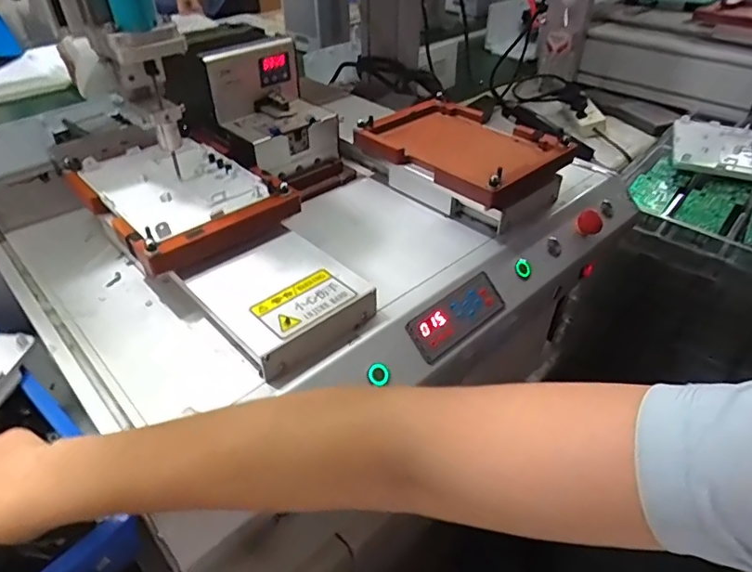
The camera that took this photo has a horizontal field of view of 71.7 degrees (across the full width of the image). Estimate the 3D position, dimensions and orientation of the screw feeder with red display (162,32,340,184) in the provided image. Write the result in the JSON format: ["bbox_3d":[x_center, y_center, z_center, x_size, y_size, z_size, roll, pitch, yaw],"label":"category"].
[{"bbox_3d":[-0.144,-0.223,0.637,0.154,0.139,0.143,27,47,30],"label":"screw feeder with red display"}]

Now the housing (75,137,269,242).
[{"bbox_3d":[-0.207,-0.108,0.533,0.131,0.013,0.181,-30,48,-31],"label":"housing"}]

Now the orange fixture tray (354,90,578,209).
[{"bbox_3d":[0.097,-0.174,0.641,0.236,0.044,0.160,31,49,33],"label":"orange fixture tray"}]

